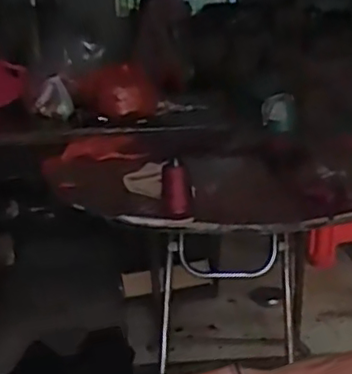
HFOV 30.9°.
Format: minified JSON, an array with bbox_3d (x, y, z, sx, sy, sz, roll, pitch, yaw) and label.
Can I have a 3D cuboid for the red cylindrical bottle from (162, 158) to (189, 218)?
[{"bbox_3d":[0.000,0.004,1.329,0.049,0.121,0.051,-1,21,0],"label":"red cylindrical bottle"}]

